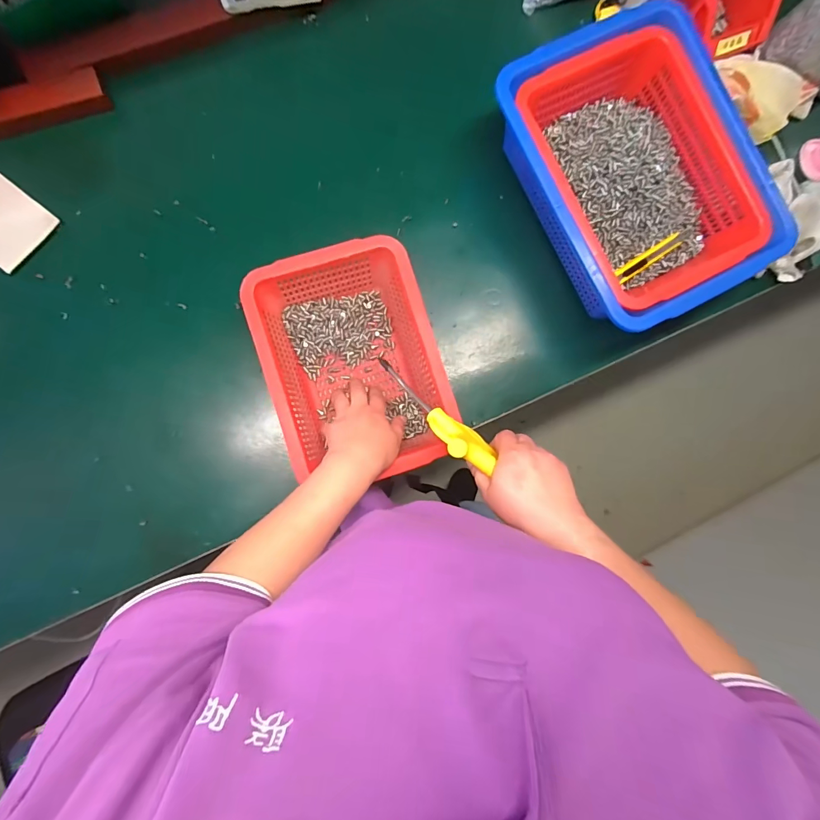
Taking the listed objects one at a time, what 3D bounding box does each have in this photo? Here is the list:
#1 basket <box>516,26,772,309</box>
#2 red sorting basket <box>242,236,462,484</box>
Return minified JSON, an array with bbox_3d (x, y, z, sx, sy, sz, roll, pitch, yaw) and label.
[{"bbox_3d":[0.280,-0.288,0.514,0.223,0.077,0.294,-26,85,-6],"label":"basket"},{"bbox_3d":[-0.068,-0.051,0.511,0.195,0.102,0.265,-17,84,-5],"label":"red sorting basket"}]

